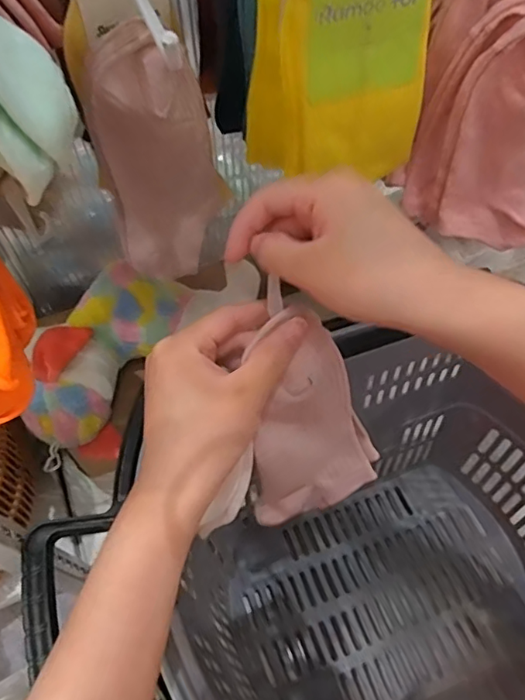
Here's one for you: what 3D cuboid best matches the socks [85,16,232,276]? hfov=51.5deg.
[{"bbox_3d":[-0.065,-0.121,0.366,0.079,0.178,0.022,-22,63,-12],"label":"socks"}]

